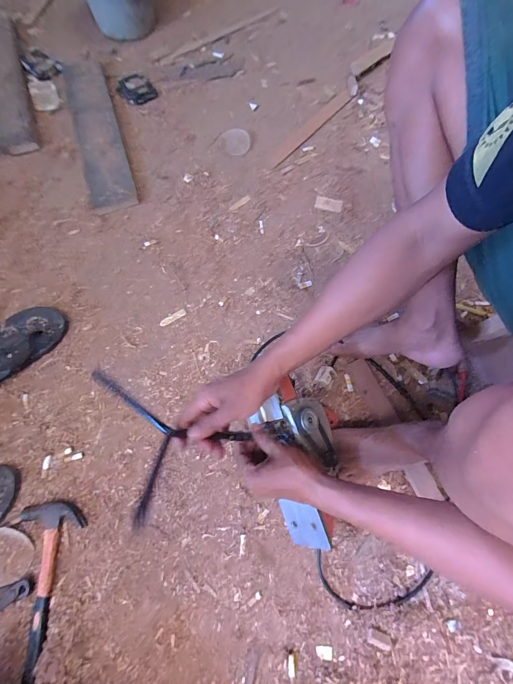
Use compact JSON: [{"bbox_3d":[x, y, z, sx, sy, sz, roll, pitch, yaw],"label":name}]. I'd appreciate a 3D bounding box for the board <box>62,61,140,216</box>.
[{"bbox_3d":[-0.419,-0.563,0.818,0.118,0.041,0.534,-19,72,-6],"label":"board"}]

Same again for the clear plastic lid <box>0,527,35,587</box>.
[{"bbox_3d":[-0.430,0.363,0.528,0.089,0.019,0.086,0,71,0],"label":"clear plastic lid"}]

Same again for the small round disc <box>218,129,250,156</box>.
[{"bbox_3d":[-0.058,-0.524,0.820,0.081,0.005,0.084,0,71,0],"label":"small round disc"}]

